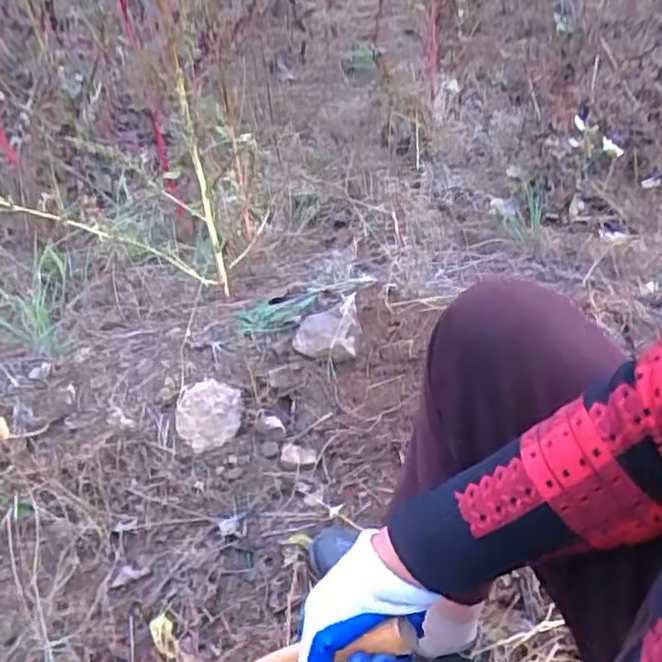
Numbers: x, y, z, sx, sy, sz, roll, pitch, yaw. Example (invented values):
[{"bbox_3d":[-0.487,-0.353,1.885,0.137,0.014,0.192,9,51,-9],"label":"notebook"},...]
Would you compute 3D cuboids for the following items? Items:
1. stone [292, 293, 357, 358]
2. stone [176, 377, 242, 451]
[{"bbox_3d":[-0.008,-0.001,1.081,0.109,0.062,0.092,-8,42,1],"label":"stone"},{"bbox_3d":[-0.192,0.132,1.070,0.102,0.055,0.100,-5,42,5],"label":"stone"}]

